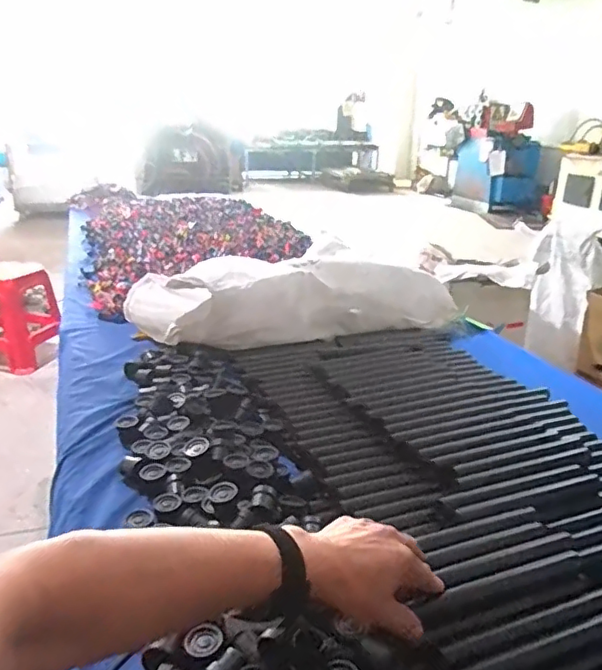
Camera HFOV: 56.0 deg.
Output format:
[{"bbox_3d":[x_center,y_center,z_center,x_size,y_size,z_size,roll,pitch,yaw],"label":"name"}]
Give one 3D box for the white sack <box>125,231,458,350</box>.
[{"bbox_3d":[-0.004,-0.096,1.378,0.758,0.177,0.301,-9,24,-23],"label":"white sack"}]

